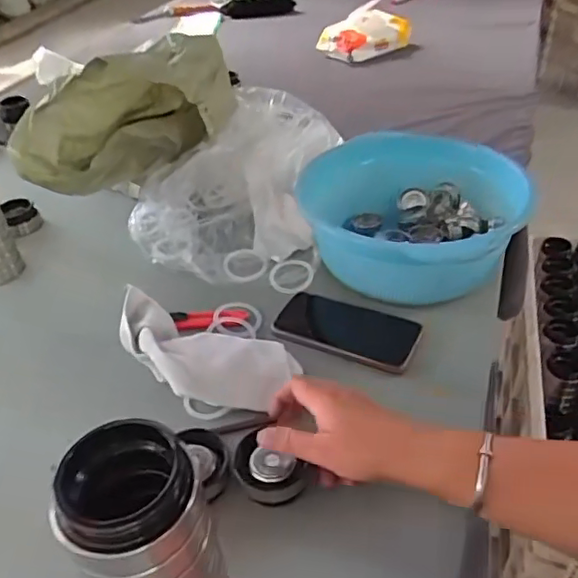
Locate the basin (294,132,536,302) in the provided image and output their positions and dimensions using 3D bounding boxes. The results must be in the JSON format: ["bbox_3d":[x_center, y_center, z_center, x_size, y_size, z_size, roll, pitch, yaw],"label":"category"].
[{"bbox_3d":[0.142,-0.090,0.768,0.282,0.124,0.282,-2,39,2],"label":"basin"}]

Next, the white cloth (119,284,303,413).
[{"bbox_3d":[-0.103,0.074,0.633,0.219,0.054,0.113,14,42,21],"label":"white cloth"}]

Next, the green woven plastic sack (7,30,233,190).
[{"bbox_3d":[-0.227,-0.232,0.797,0.304,0.162,0.156,-25,40,3],"label":"green woven plastic sack"}]

